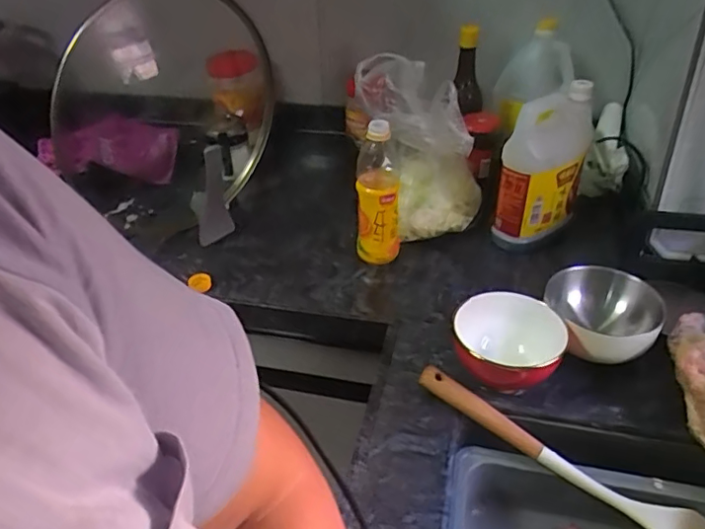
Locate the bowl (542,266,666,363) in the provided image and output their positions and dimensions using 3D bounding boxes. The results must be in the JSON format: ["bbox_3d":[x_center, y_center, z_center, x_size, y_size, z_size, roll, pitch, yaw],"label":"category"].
[{"bbox_3d":[0.299,0.072,0.675,0.123,0.078,0.126,-1,36,1],"label":"bowl"}]

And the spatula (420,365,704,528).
[{"bbox_3d":[0.224,0.220,0.572,0.357,0.050,0.069,34,46,13],"label":"spatula"}]

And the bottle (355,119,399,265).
[{"bbox_3d":[0.036,-0.099,0.810,0.060,0.213,0.069,0,36,2],"label":"bottle"}]

